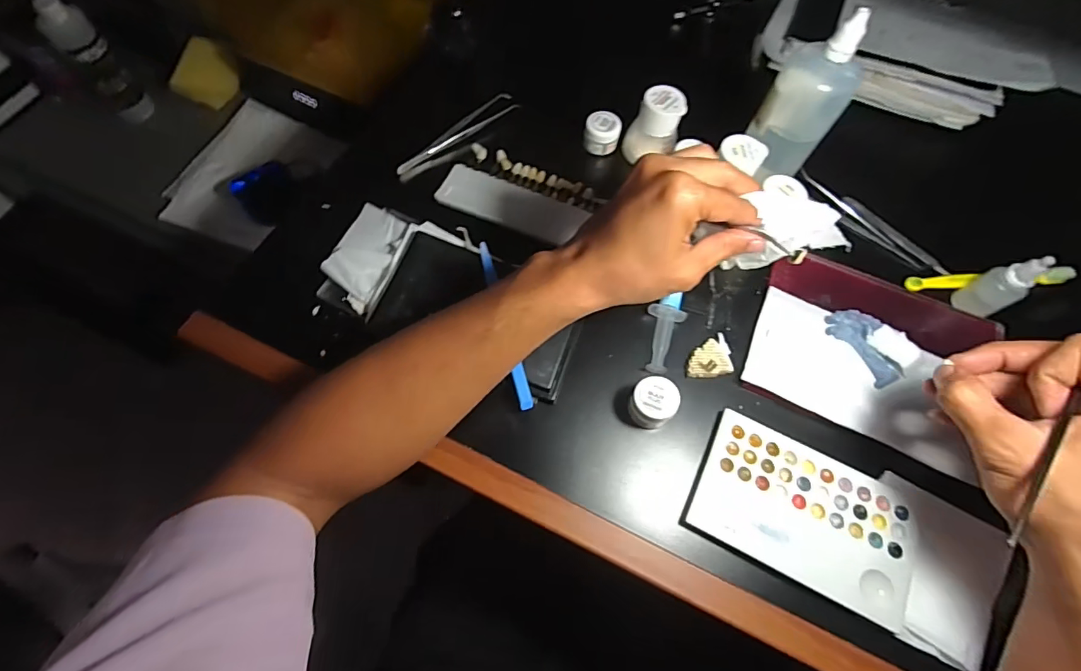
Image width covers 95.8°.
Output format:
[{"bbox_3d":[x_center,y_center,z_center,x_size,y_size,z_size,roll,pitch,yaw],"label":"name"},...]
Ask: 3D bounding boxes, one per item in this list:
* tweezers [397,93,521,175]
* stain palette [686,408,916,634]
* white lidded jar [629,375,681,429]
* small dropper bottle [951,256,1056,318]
[{"bbox_3d":[-0.083,-0.201,0.479,0.140,0.009,0.024,-37,74,-17],"label":"tweezers"},{"bbox_3d":[0.189,0.125,0.346,0.148,0.009,0.091,26,68,7],"label":"stain palette"},{"bbox_3d":[0.083,0.050,0.366,0.032,0.032,0.036,33,69,10],"label":"white lidded jar"},{"bbox_3d":[0.384,-0.041,0.404,0.026,0.072,0.021,35,69,11],"label":"small dropper bottle"}]

